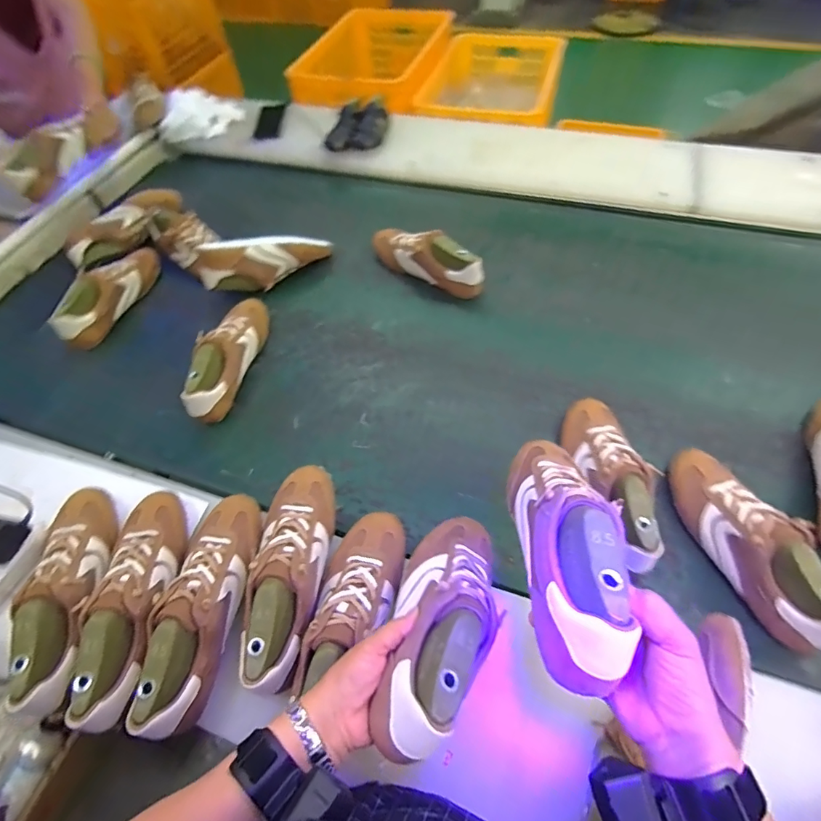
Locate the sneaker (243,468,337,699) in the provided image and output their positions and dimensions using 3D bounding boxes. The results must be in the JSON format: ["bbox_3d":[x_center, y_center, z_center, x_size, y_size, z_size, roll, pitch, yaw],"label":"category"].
[{"bbox_3d":[-0.147,0.178,0.538,0.080,0.077,0.250,5,59,6],"label":"sneaker"}]

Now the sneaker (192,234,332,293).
[{"bbox_3d":[-0.295,-0.309,0.924,0.275,0.102,0.097,-21,60,-10],"label":"sneaker"}]

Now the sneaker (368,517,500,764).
[{"bbox_3d":[0.034,0.192,0.450,0.093,0.072,0.245,11,29,9],"label":"sneaker"}]

